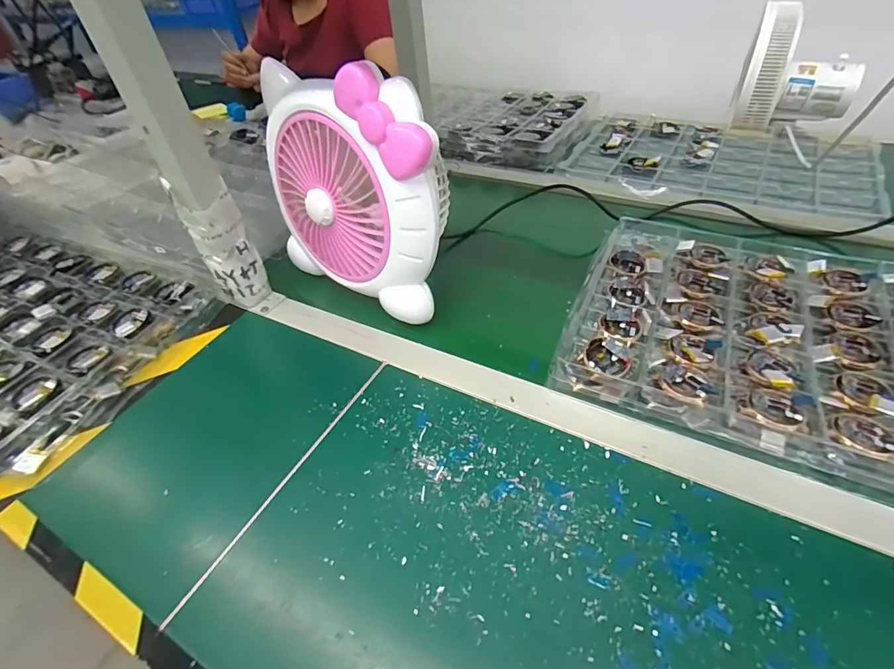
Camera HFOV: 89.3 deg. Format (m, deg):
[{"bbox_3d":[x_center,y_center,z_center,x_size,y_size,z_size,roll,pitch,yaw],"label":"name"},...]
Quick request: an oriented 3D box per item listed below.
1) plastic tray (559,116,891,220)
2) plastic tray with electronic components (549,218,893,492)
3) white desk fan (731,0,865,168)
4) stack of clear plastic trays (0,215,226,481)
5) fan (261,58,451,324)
[{"bbox_3d":[0.447,-0.300,0.753,0.434,0.018,0.283,20,49,25],"label":"plastic tray"},{"bbox_3d":[0.362,-0.002,0.449,0.433,0.032,0.308,17,50,23],"label":"plastic tray with electronic components"},{"bbox_3d":[0.698,-0.525,0.914,0.172,0.222,0.199,15,48,21],"label":"white desk fan"},{"bbox_3d":[-0.546,-0.012,0.561,0.447,0.047,0.313,13,49,19],"label":"stack of clear plastic trays"},{"bbox_3d":[-0.097,-0.160,0.516,0.245,0.242,0.111,24,53,27],"label":"fan"}]

